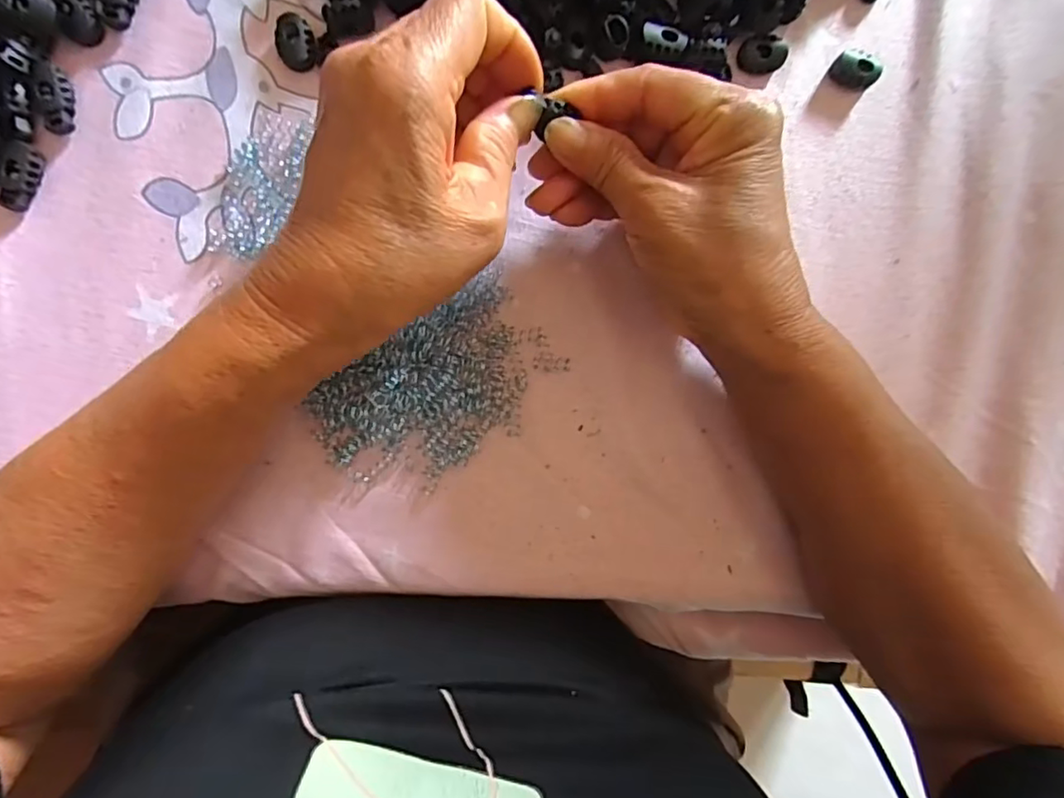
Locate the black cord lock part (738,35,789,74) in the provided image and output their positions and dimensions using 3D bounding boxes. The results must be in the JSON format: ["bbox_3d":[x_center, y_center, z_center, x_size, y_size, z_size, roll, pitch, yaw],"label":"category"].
[{"bbox_3d":[0.112,-0.167,0.283,0.023,0.010,0.014,7,90,-5],"label":"black cord lock part"}]

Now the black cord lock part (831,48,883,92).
[{"bbox_3d":[0.160,-0.163,0.286,0.021,0.012,0.013,23,89,-5],"label":"black cord lock part"}]

